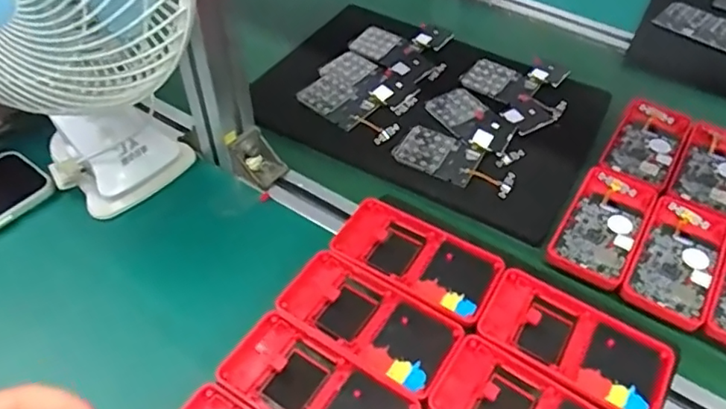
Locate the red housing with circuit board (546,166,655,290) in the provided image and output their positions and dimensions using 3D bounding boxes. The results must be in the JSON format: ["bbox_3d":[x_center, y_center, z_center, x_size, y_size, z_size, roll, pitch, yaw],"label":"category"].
[{"bbox_3d":[0.211,0.016,0.503,0.063,0.012,0.132,28,58,20],"label":"red housing with circuit board"}]

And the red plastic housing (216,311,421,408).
[{"bbox_3d":[-0.027,0.117,0.362,0.117,0.016,0.060,28,58,19],"label":"red plastic housing"}]

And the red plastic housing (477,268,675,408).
[{"bbox_3d":[0.143,0.095,0.390,0.119,0.014,0.064,29,56,19],"label":"red plastic housing"}]

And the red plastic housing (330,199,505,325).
[{"bbox_3d":[0.041,0.038,0.434,0.118,0.013,0.063,26,58,19],"label":"red plastic housing"}]

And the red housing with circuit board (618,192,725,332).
[{"bbox_3d":[0.266,0.041,0.481,0.060,0.010,0.136,29,59,20],"label":"red housing with circuit board"}]

